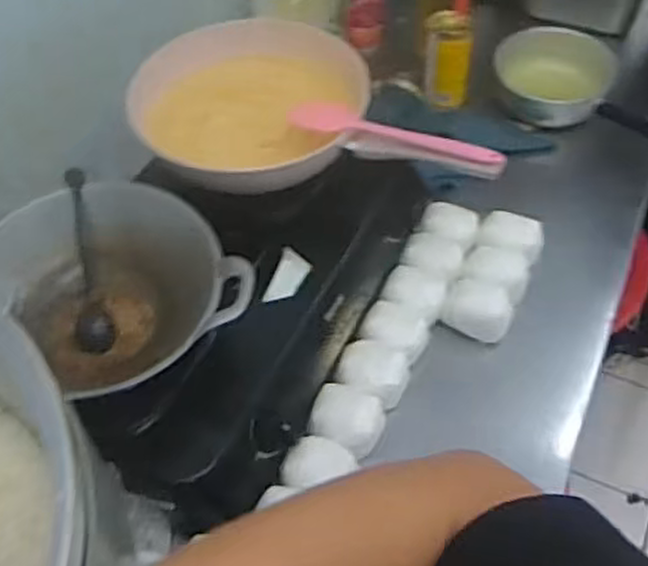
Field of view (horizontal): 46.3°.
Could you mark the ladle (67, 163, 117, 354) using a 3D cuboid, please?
[{"bbox_3d":[-0.270,-0.028,0.870,0.043,0.034,0.223,-9,77,-5],"label":"ladle"}]

